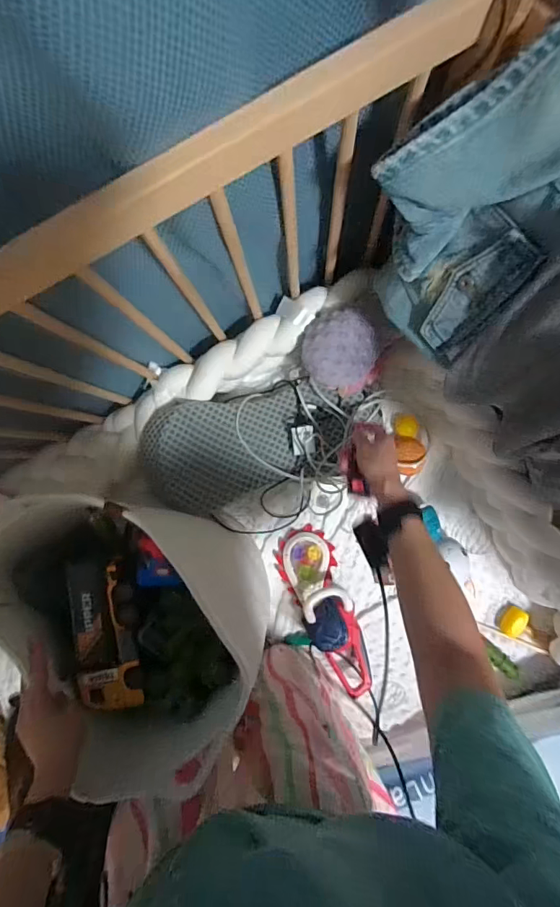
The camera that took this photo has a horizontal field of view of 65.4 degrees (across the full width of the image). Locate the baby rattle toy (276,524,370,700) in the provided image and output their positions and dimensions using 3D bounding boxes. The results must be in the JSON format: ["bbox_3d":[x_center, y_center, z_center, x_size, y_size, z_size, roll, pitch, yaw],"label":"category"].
[{"bbox_3d":[0.086,0.279,0.784,0.100,0.077,0.292,-27,86,5],"label":"baby rattle toy"}]

